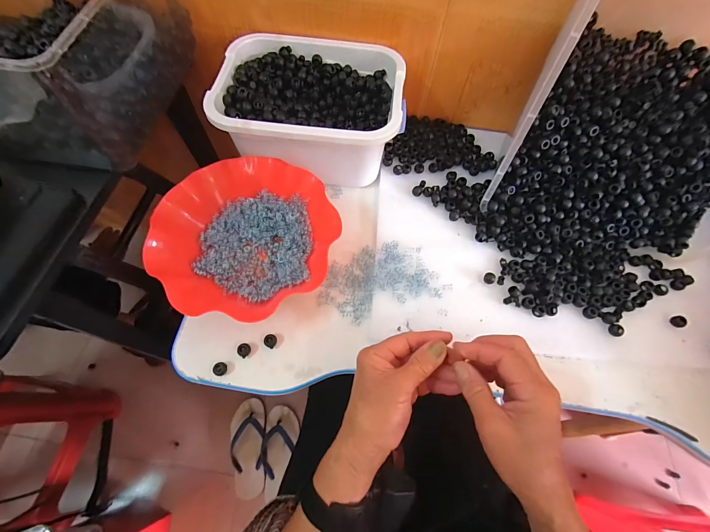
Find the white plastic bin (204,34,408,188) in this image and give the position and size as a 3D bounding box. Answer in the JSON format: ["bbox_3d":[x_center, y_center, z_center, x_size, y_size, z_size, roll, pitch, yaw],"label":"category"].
[{"bbox_3d":[-0.062,-0.234,0.475,0.242,0.106,0.184,0,69,-1],"label":"white plastic bin"}]

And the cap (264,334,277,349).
[{"bbox_3d":[-0.105,0.092,0.395,0.016,0.008,0.015,0,69,-1],"label":"cap"}]

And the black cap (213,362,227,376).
[{"bbox_3d":[-0.161,0.123,0.381,0.015,0.010,0.015,0,69,-1],"label":"black cap"}]

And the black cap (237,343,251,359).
[{"bbox_3d":[-0.135,0.102,0.389,0.014,0.008,0.015,0,69,-1],"label":"black cap"}]

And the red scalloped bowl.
[{"bbox_3d":[-0.138,-0.038,0.419,0.217,0.057,0.211,0,69,-1],"label":"red scalloped bowl"}]

